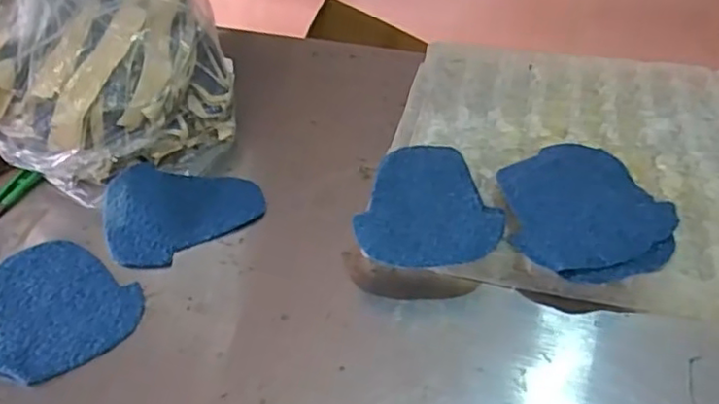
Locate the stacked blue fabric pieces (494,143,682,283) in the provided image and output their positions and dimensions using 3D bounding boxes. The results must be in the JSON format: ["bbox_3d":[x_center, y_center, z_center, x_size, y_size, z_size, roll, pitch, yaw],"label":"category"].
[{"bbox_3d":[0.199,0.002,0.565,0.150,0.012,0.161,-16,43,-18],"label":"stacked blue fabric pieces"}]

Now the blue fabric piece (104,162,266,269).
[{"bbox_3d":[-0.177,0.011,0.610,0.149,0.023,0.113,2,41,5],"label":"blue fabric piece"}]

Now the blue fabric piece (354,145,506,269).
[{"bbox_3d":[0.072,-0.001,0.578,0.122,0.014,0.162,11,41,15],"label":"blue fabric piece"}]

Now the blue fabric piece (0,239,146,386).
[{"bbox_3d":[-0.275,0.091,0.545,0.160,0.006,0.123,25,48,27],"label":"blue fabric piece"}]

